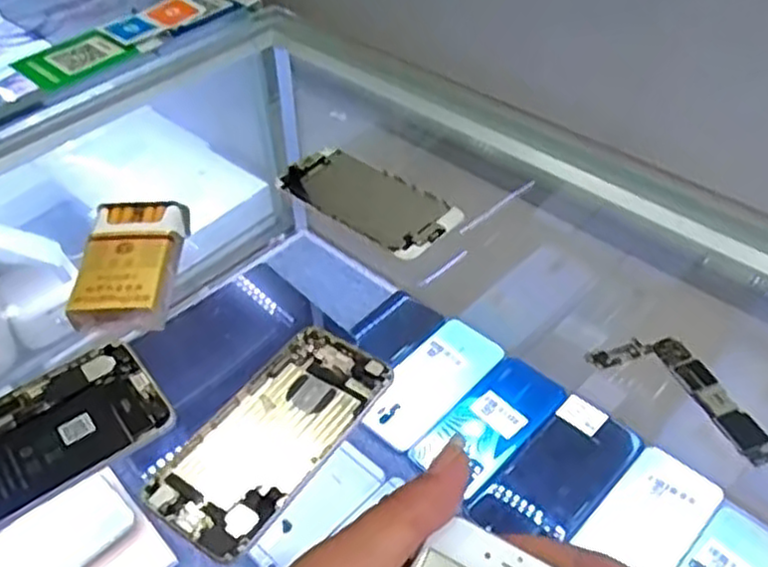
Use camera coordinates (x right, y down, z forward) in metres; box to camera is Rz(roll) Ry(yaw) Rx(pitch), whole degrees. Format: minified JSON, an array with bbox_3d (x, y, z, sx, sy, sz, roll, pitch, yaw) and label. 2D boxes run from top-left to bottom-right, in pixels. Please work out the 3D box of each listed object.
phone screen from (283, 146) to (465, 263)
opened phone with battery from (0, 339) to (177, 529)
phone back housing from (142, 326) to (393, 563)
[{"bbox_3d":[-0.012,-0.062,0.536,0.131,0.010,0.063,32,55,30],"label":"phone screen"},{"bbox_3d":[-0.197,0.090,0.392,0.157,0.012,0.080,-33,52,-25],"label":"opened phone with battery"},{"bbox_3d":[-0.057,0.079,0.396,0.064,0.014,0.136,25,52,26],"label":"phone back housing"}]

